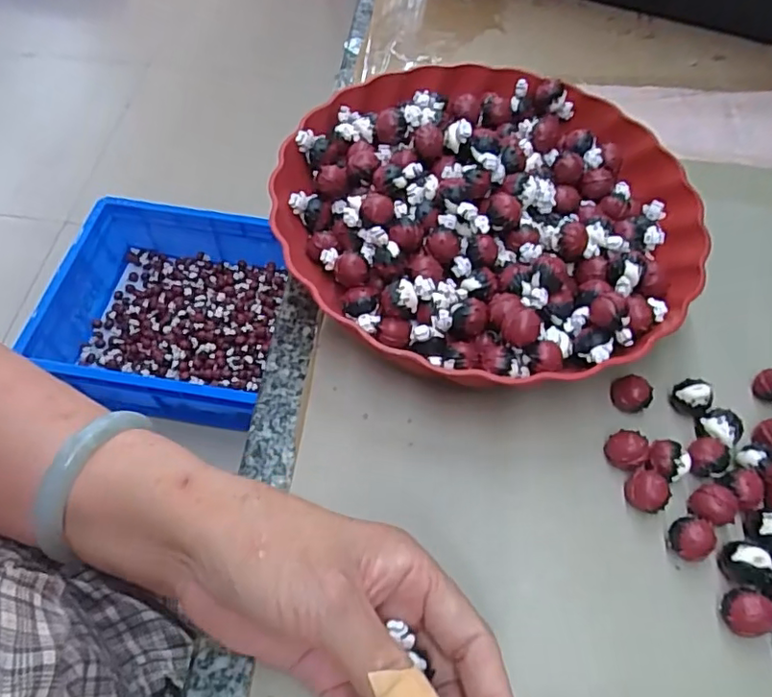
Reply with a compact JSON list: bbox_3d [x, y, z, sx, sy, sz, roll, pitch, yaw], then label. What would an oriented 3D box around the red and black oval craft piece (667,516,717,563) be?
[{"bbox_3d":[0.145,0.091,0.277,0.019,0.019,0.017,1,58,-1],"label":"red and black oval craft piece"}]

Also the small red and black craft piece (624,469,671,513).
[{"bbox_3d":[0.129,0.071,0.289,0.017,0.017,0.020,-27,63,-18],"label":"small red and black craft piece"}]

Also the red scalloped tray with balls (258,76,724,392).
[{"bbox_3d":[0.062,-0.081,0.359,0.252,0.060,0.244,-32,65,-20],"label":"red scalloped tray with balls"}]

